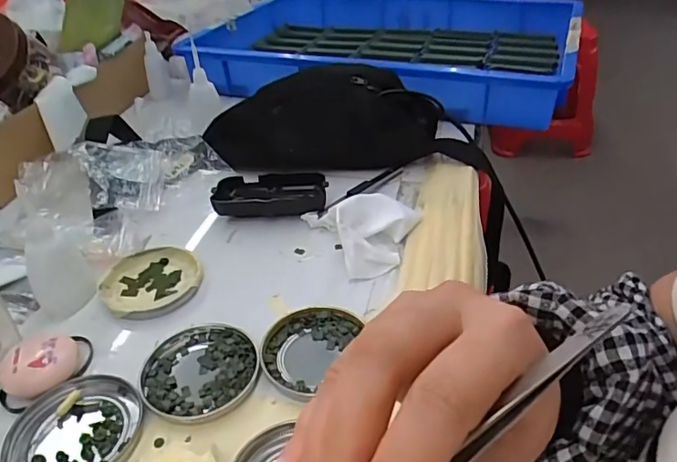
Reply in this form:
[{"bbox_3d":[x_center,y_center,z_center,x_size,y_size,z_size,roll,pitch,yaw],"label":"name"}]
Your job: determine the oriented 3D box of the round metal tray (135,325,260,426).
[{"bbox_3d":[-0.096,0.095,0.360,0.078,0.009,0.078,-3,36,2],"label":"round metal tray"}]

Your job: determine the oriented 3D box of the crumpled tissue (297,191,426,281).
[{"bbox_3d":[0.031,-0.010,0.468,0.092,0.035,0.100,-17,38,-17],"label":"crumpled tissue"}]

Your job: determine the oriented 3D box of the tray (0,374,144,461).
[{"bbox_3d":[-0.166,0.125,0.326,0.078,0.009,0.074,-3,36,2],"label":"tray"}]

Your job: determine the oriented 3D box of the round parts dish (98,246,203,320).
[{"bbox_3d":[-0.157,0.042,0.439,0.078,0.019,0.070,-18,38,-18],"label":"round parts dish"}]

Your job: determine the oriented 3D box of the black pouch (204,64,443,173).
[{"bbox_3d":[-0.018,-0.131,0.586,0.248,0.091,0.085,-5,36,-2],"label":"black pouch"}]

